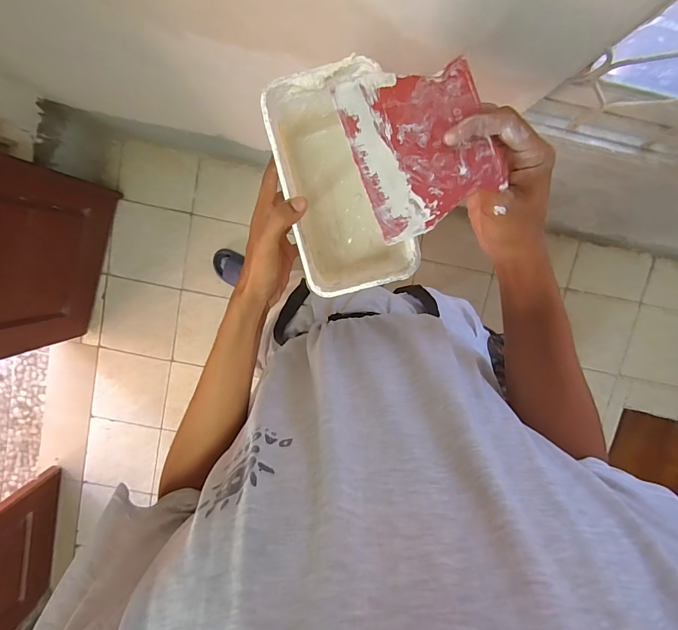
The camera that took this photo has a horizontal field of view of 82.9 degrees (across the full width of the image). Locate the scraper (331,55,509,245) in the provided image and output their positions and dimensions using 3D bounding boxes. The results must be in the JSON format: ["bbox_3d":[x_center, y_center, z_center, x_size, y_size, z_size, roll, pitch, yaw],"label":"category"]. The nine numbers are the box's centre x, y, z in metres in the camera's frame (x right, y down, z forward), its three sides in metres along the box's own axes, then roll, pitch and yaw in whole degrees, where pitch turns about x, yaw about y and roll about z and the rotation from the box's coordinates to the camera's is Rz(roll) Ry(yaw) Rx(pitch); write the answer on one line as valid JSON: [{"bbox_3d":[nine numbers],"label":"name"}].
[{"bbox_3d":[0.064,-0.131,0.293,0.105,0.004,0.121,-22,93,-2],"label":"scraper"}]

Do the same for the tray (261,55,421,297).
[{"bbox_3d":[0.005,-0.130,0.416,0.108,0.143,0.195,-14,99,3],"label":"tray"}]

